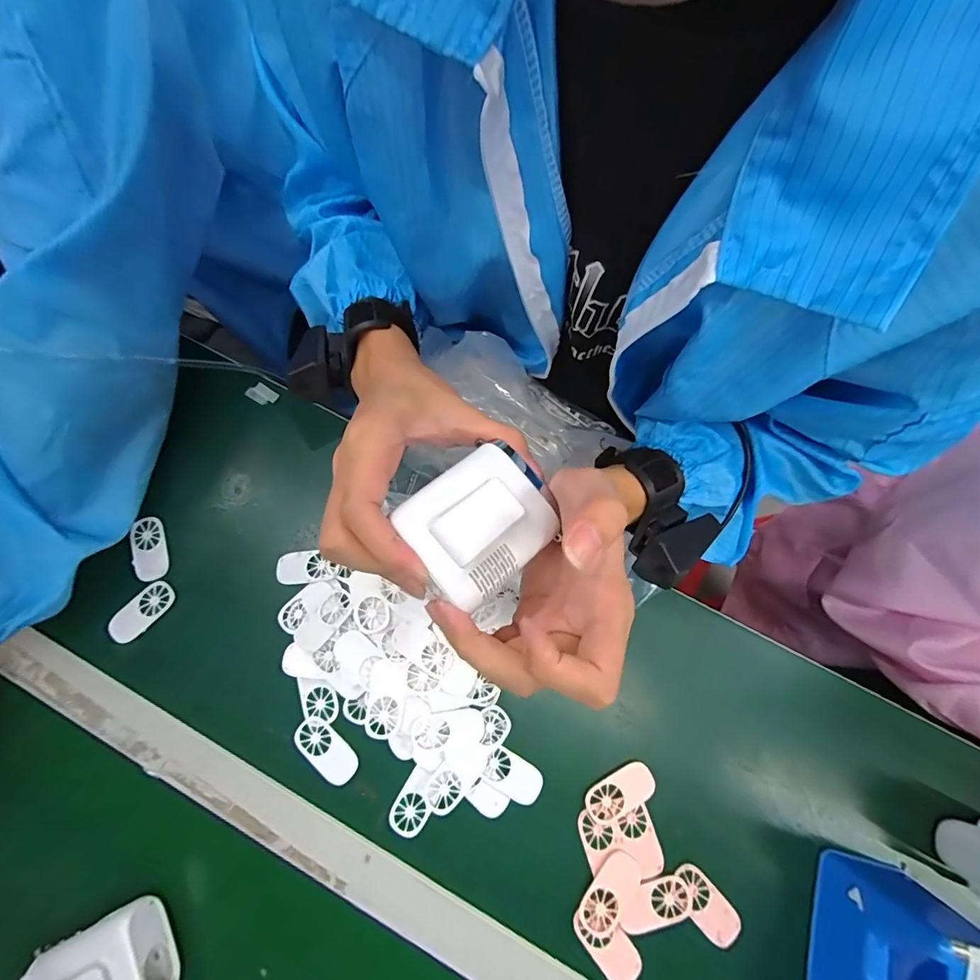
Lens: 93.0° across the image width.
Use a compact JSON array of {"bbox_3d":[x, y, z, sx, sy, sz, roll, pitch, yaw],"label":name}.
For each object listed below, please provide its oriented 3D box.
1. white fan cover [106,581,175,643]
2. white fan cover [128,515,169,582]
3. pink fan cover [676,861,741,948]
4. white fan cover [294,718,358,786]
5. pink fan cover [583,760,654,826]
[{"bbox_3d":[-0.306,0.107,0.408,0.026,0.008,0.058,40,77,9],"label":"white fan cover"},{"bbox_3d":[-0.312,0.054,0.424,0.028,0.008,0.057,-15,82,-12],"label":"white fan cover"},{"bbox_3d":[0.166,0.319,0.358,0.029,0.005,0.058,-42,79,-11],"label":"pink fan cover"},{"bbox_3d":[-0.135,0.215,0.382,0.058,0.004,0.028,39,77,9],"label":"white fan cover"},{"bbox_3d":[0.105,0.244,0.375,0.057,0.004,0.030,-28,77,-8],"label":"pink fan cover"}]

